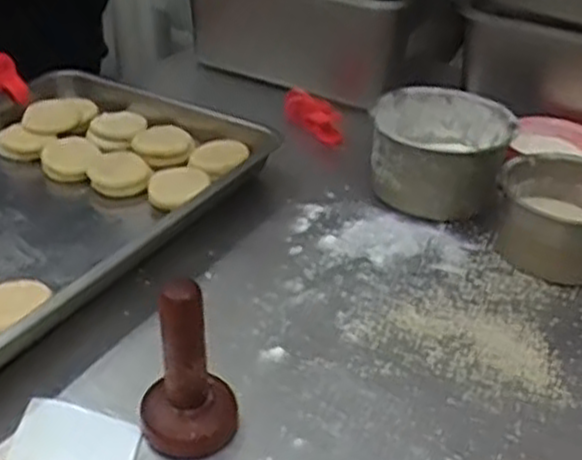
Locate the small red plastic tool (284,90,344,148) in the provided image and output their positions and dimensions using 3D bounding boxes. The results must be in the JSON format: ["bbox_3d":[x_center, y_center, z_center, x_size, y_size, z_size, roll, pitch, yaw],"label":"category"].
[{"bbox_3d":[0.031,-0.142,0.992,0.047,0.021,0.103,-24,57,-31],"label":"small red plastic tool"}]

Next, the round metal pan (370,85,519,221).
[{"bbox_3d":[0.162,-0.086,0.859,0.147,0.081,0.144,5,33,4],"label":"round metal pan"}]

